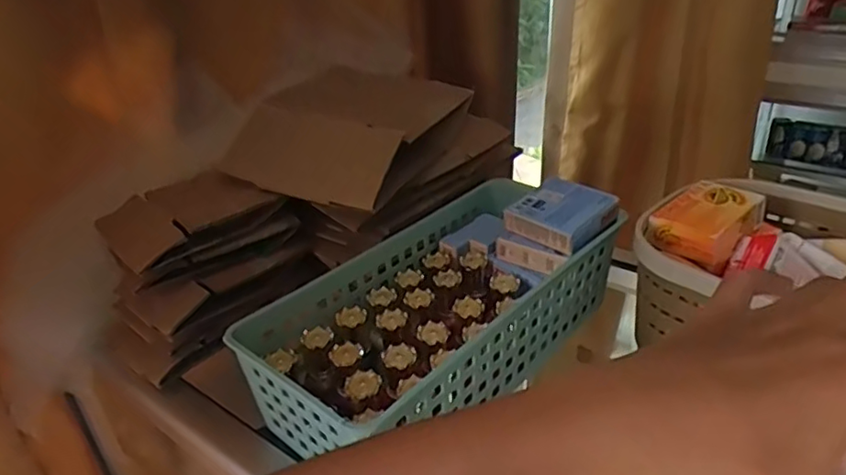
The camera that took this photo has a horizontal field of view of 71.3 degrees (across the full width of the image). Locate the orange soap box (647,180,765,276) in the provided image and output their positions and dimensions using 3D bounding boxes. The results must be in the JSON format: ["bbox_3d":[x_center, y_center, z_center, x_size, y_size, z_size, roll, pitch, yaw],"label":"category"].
[{"bbox_3d":[0.207,-0.011,0.431,0.078,0.029,0.053,-25,35,-34],"label":"orange soap box"}]

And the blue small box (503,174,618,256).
[{"bbox_3d":[0.106,-0.020,0.459,0.066,0.021,0.062,26,58,37],"label":"blue small box"}]

